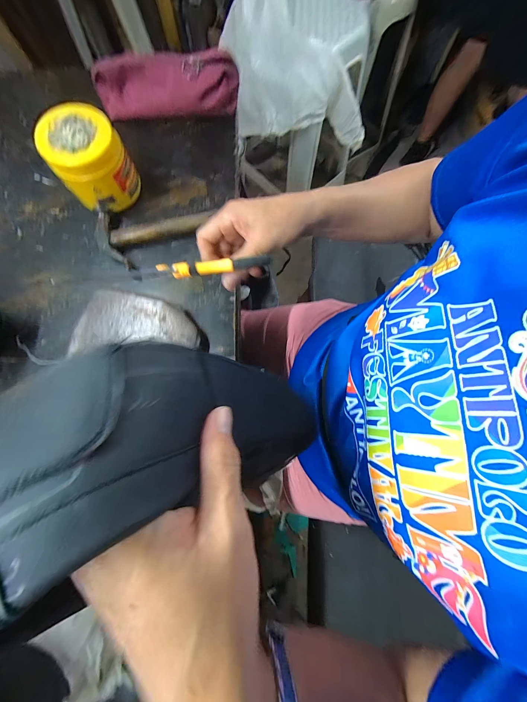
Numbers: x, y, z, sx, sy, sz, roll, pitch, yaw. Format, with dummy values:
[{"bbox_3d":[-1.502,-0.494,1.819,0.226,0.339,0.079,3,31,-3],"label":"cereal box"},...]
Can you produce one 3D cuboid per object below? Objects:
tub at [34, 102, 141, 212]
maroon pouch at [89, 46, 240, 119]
[{"bbox_3d":[-0.241,-0.266,0.363,0.095,0.094,0.091,0,77,0],"label":"tub"},{"bbox_3d":[-0.158,-0.430,0.416,0.232,0.071,0.049,2,77,1],"label":"maroon pouch"}]

